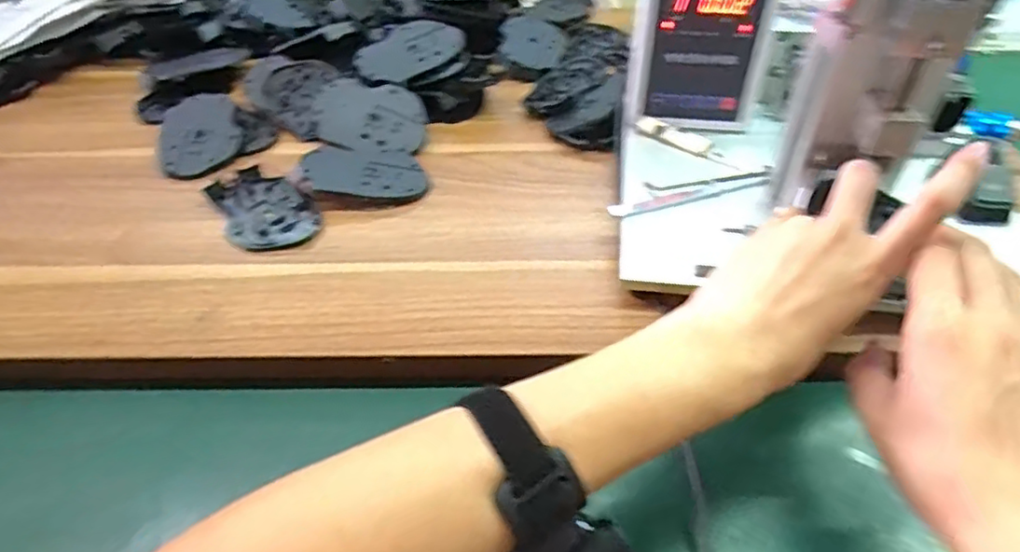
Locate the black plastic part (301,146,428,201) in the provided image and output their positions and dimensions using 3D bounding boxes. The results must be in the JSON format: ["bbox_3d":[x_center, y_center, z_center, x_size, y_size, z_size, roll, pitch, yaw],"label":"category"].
[{"bbox_3d":[-0.128,-0.091,0.561,0.106,0.020,0.077,1,45,-1],"label":"black plastic part"}]

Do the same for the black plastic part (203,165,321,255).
[{"bbox_3d":[-0.212,-0.058,0.539,0.069,0.006,0.114,-34,55,-31],"label":"black plastic part"}]

